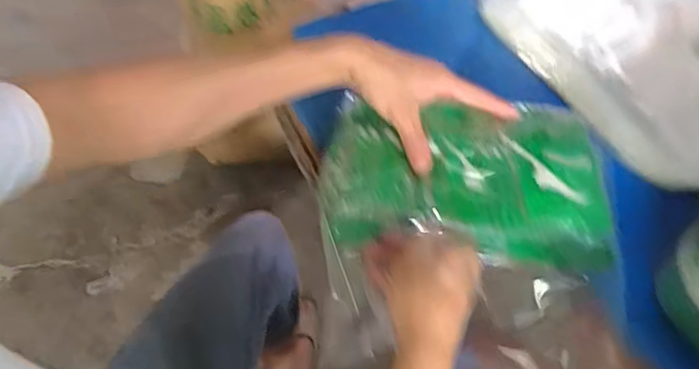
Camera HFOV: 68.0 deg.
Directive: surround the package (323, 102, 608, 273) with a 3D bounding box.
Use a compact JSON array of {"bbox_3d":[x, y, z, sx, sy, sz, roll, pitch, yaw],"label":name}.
[{"bbox_3d":[0.112,-0.009,0.493,0.263,0.039,0.153,3,58,0],"label":"package"}]

